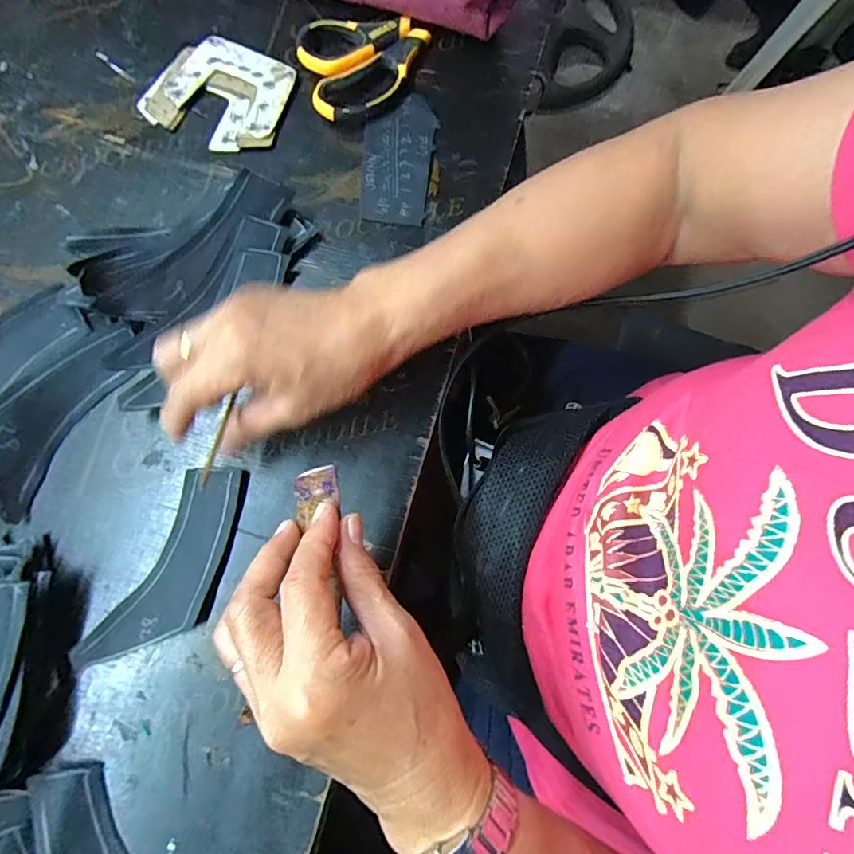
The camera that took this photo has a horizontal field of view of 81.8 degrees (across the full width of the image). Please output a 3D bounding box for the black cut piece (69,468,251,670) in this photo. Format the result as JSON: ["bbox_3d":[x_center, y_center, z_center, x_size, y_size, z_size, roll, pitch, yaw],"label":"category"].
[{"bbox_3d":[-0.154,0.087,0.304,0.051,0.008,0.133,25,78,4],"label":"black cut piece"}]

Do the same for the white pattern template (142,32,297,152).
[{"bbox_3d":[-0.159,-0.257,0.378,0.106,0.008,0.084,25,78,4],"label":"white pattern template"}]

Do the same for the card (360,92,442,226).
[{"bbox_3d":[-0.022,-0.204,0.372,0.052,0.004,0.109,9,78,1],"label":"card"}]

